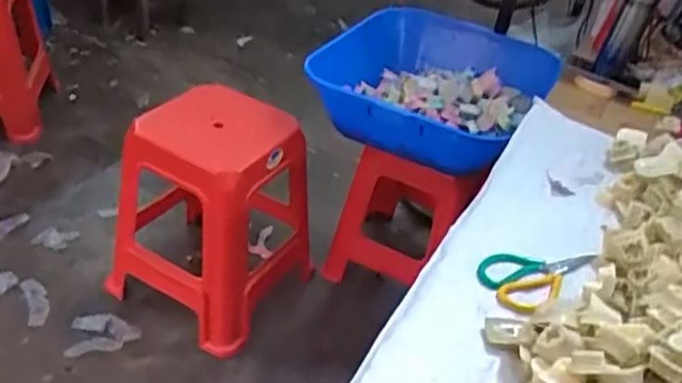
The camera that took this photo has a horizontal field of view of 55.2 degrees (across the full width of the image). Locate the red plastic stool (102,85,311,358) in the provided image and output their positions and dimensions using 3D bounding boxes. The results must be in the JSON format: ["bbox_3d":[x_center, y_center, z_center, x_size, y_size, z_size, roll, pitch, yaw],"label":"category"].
[{"bbox_3d":[-0.298,0.039,1.600,0.383,0.536,0.399,25,40,19],"label":"red plastic stool"}]

